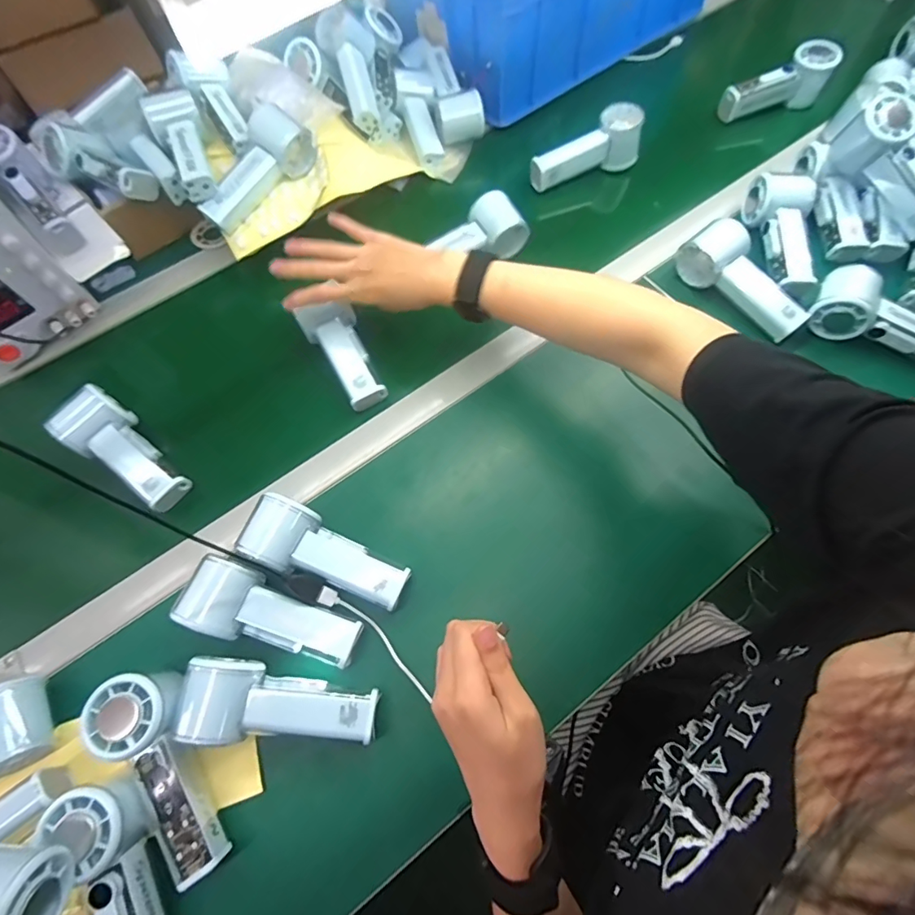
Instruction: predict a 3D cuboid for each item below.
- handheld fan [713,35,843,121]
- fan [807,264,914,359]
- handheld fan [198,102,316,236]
[{"bbox_3d":[0.444,-0.517,0.671,0.141,0.059,0.047,-19,66,8],"label":"handheld fan"},{"bbox_3d":[0.458,-0.140,0.508,0.155,0.055,0.054,30,71,2],"label":"fan"},{"bbox_3d":[-0.238,-0.333,0.561,0.075,0.046,0.153,35,85,16],"label":"handheld fan"}]

